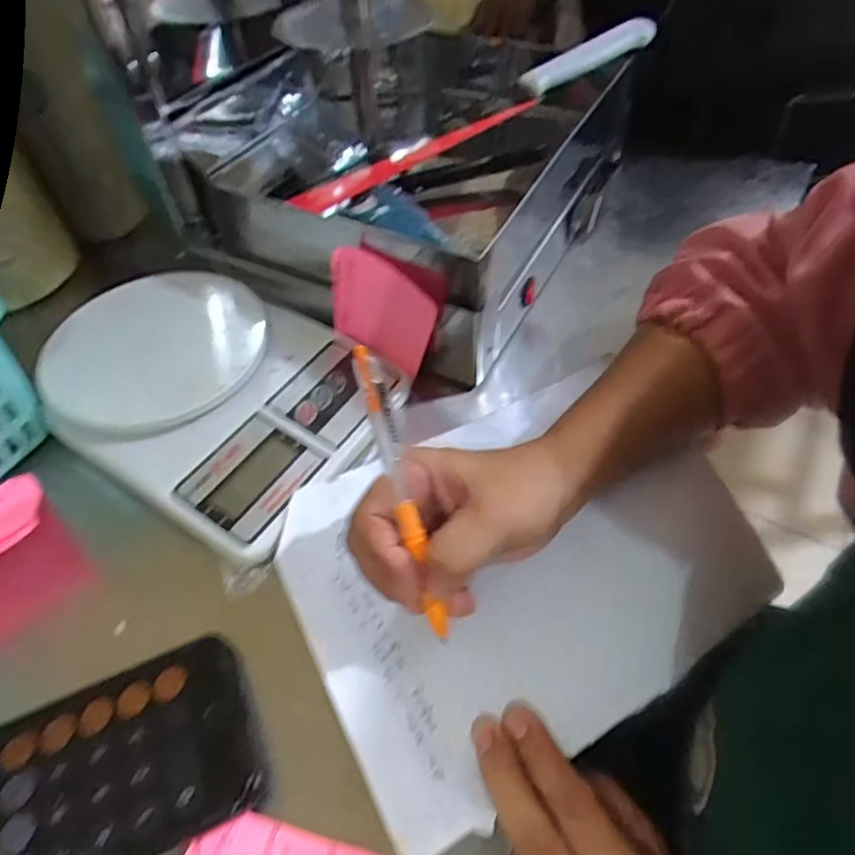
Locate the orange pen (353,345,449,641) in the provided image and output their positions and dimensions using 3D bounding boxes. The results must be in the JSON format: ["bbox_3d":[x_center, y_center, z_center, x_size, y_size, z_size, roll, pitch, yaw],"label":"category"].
[{"bbox_3d":[-0.011,0.029,0.248,0.010,0.011,0.129,-16,95,-9],"label":"orange pen"}]

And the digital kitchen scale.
[{"bbox_3d":[-0.133,-0.027,0.351,0.203,0.031,0.149,25,57,21],"label":"digital kitchen scale"}]

